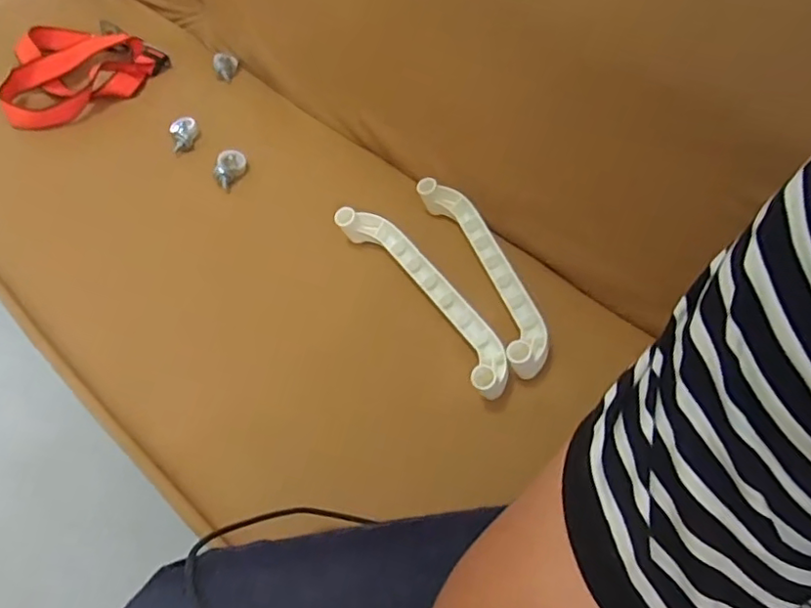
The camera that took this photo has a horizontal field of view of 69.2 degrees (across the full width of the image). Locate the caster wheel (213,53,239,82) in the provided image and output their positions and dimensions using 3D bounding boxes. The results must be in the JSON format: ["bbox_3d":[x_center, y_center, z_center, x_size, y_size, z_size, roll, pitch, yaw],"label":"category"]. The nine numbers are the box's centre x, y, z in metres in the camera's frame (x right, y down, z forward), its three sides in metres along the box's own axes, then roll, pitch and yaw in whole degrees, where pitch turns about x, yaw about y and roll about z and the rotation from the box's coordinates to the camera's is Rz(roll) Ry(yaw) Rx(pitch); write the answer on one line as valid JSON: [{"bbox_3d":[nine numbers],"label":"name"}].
[{"bbox_3d":[-0.291,-0.386,0.956,0.038,0.025,0.050,-11,54,-10],"label":"caster wheel"}]

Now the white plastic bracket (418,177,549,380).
[{"bbox_3d":[0.096,-0.041,0.706,0.069,0.049,0.284,-15,54,-13],"label":"white plastic bracket"}]

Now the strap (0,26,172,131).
[{"bbox_3d":[-0.512,-0.375,0.922,0.247,0.038,0.197,-28,58,-21],"label":"strap"}]

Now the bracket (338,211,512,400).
[{"bbox_3d":[0.025,-0.010,0.675,0.069,0.050,0.291,-28,59,-22],"label":"bracket"}]

